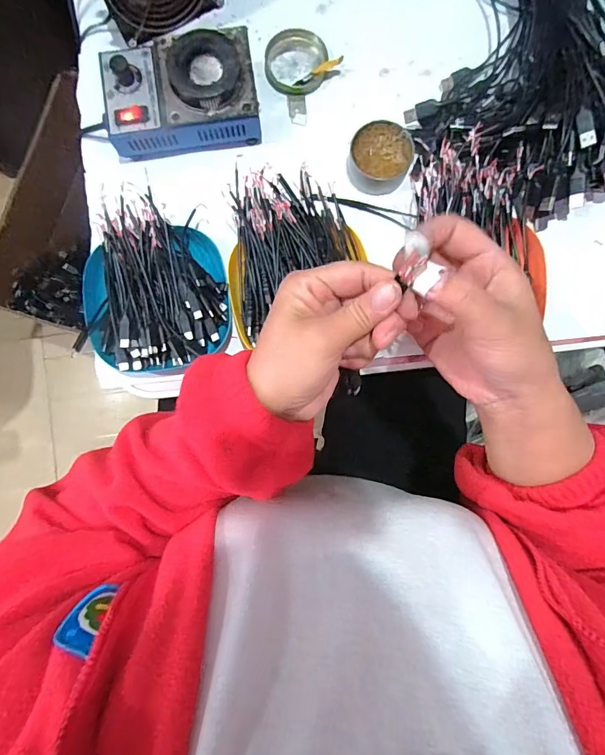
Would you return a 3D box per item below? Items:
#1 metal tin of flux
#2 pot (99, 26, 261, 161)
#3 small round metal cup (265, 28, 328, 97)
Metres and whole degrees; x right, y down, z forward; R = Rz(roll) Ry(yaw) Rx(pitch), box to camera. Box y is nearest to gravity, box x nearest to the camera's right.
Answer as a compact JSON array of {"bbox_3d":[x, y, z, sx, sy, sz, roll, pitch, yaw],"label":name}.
[{"bbox_3d":[0.080,-0.225,0.421,0.061,0.025,0.065,0,87,0],"label":"metal tin of flux"},{"bbox_3d":[-0.121,-0.282,0.408,0.146,0.063,0.091,-8,87,0],"label":"pot"},{"bbox_3d":[-0.008,-0.334,0.431,0.061,0.014,0.063,0,87,0],"label":"small round metal cup"}]

